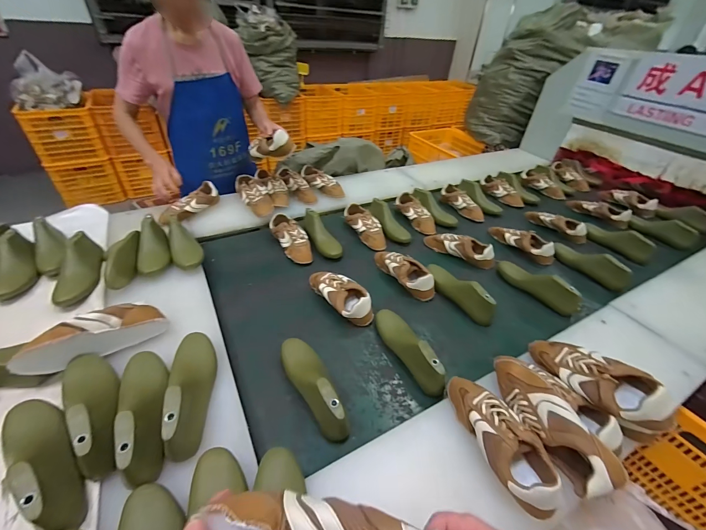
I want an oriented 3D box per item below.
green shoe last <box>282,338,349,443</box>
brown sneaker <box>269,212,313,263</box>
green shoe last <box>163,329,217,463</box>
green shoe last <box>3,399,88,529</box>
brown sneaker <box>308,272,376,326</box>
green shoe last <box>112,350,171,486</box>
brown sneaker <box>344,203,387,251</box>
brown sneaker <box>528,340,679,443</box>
[{"bbox_3d":[-0.088,0.254,0.668,0.086,0.101,0.254,-15,44,-20],"label":"green shoe last"},{"bbox_3d":[-0.210,-0.088,1.093,0.093,0.086,0.232,-22,47,-27],"label":"brown sneaker"},{"bbox_3d":[-0.318,0.221,0.596,0.082,0.075,0.254,-11,43,-17],"label":"green shoe last"},{"bbox_3d":[-0.497,0.295,0.491,0.252,0.082,0.075,31,47,28],"label":"green shoe last"},{"bbox_3d":[-0.038,0.082,0.892,0.097,0.072,0.246,-28,50,-32],"label":"brown sneaker"},{"bbox_3d":[-0.373,0.252,0.564,0.087,0.101,0.254,-18,33,-23],"label":"green shoe last"},{"bbox_3d":[0.051,-0.144,1.175,0.086,0.070,0.240,-18,45,-23],"label":"brown sneaker"},{"bbox_3d":[0.479,0.219,0.626,0.096,0.088,0.247,-20,29,-25],"label":"brown sneaker"}]

